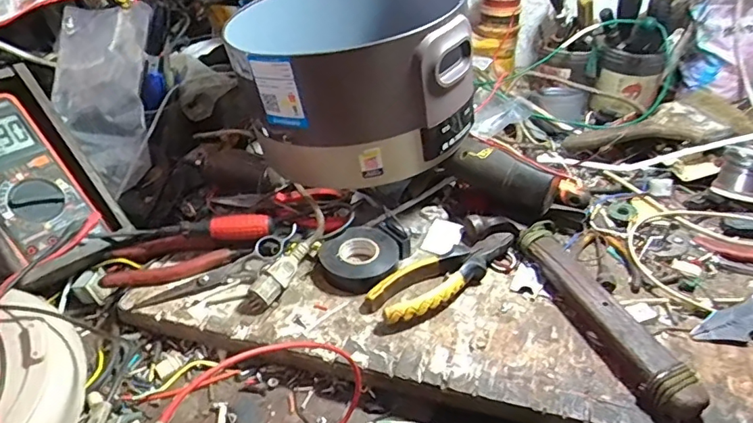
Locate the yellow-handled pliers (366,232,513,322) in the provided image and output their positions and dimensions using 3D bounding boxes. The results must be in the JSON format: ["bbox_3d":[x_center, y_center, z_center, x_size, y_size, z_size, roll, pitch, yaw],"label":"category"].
[{"bbox_3d":[0.065,0.054,0.486,0.157,0.024,0.050,-26,45,-29],"label":"yellow-handled pliers"}]

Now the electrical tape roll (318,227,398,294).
[{"bbox_3d":[-0.016,0.042,0.503,0.070,0.020,0.071,0,38,0],"label":"electrical tape roll"}]

